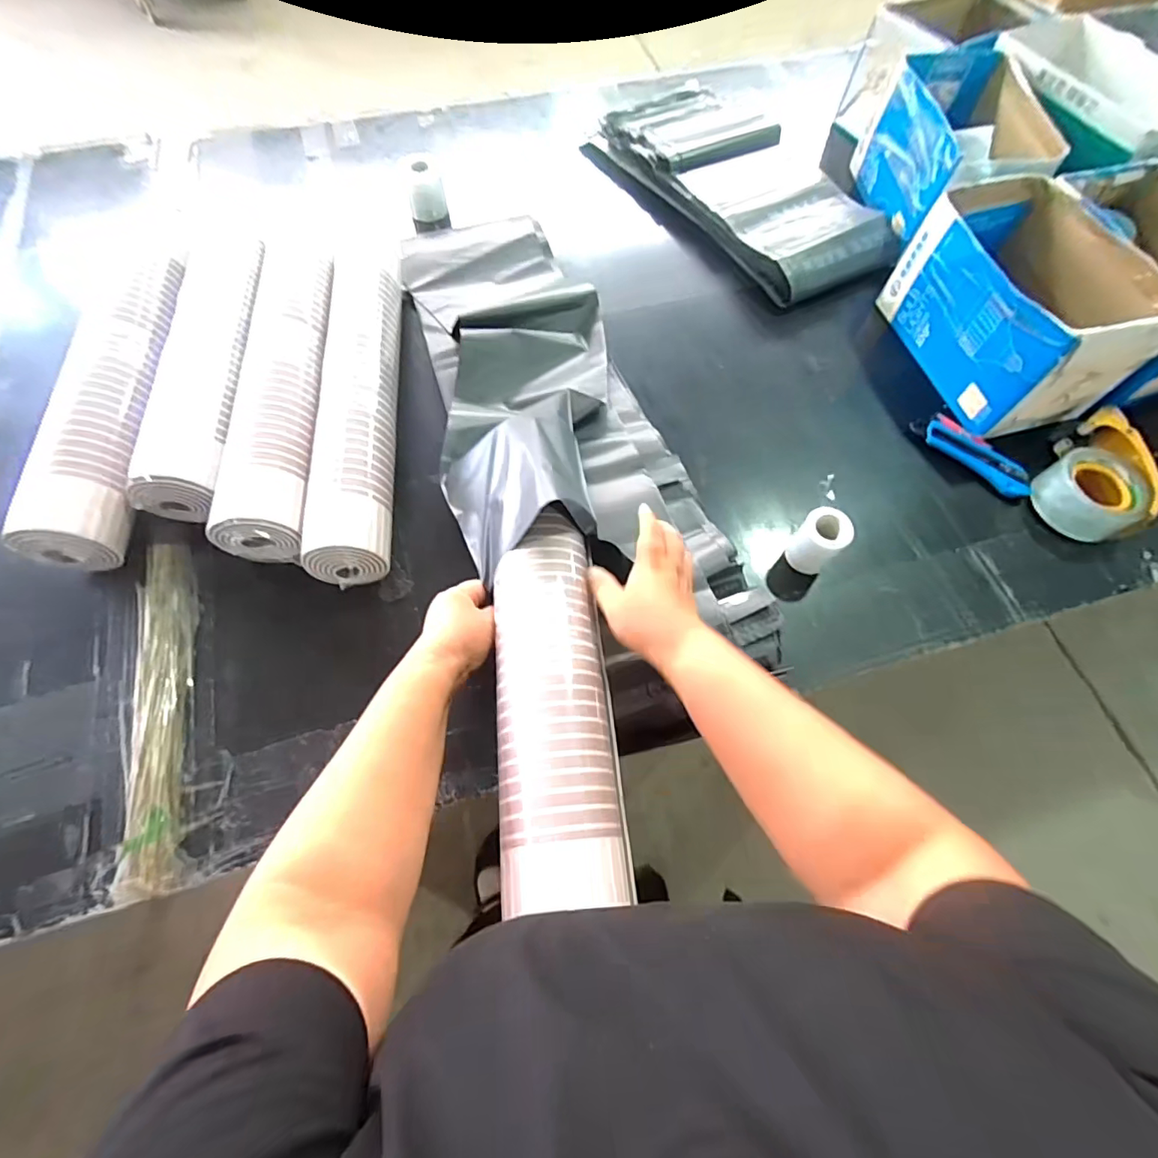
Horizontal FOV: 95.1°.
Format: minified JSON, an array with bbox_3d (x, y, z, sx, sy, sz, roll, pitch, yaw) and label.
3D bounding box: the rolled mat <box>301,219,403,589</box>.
[{"bbox_3d":[-0.266,-0.232,0.661,0.088,0.081,0.505,-4,65,-4],"label":"rolled mat"}]

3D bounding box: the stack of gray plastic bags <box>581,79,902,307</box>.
[{"bbox_3d":[0.270,-0.657,0.879,0.271,0.055,0.524,-33,70,-16],"label":"stack of gray plastic bags"}]

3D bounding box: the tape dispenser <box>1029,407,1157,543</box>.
[{"bbox_3d":[0.624,-0.113,0.635,0.108,0.064,0.160,40,70,15],"label":"tape dispenser"}]

